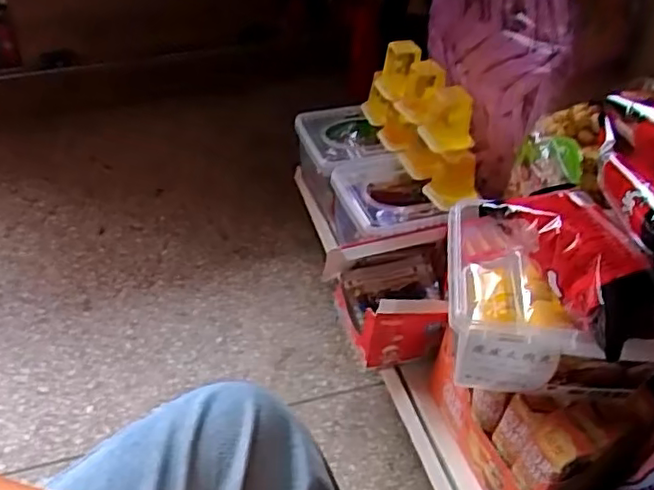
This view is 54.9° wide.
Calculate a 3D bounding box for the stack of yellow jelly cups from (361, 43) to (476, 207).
[{"bbox_3d":[0.140,-0.185,0.930,0.064,0.146,0.267,-15,46,-18],"label":"stack of yellow jelly cups"}]

